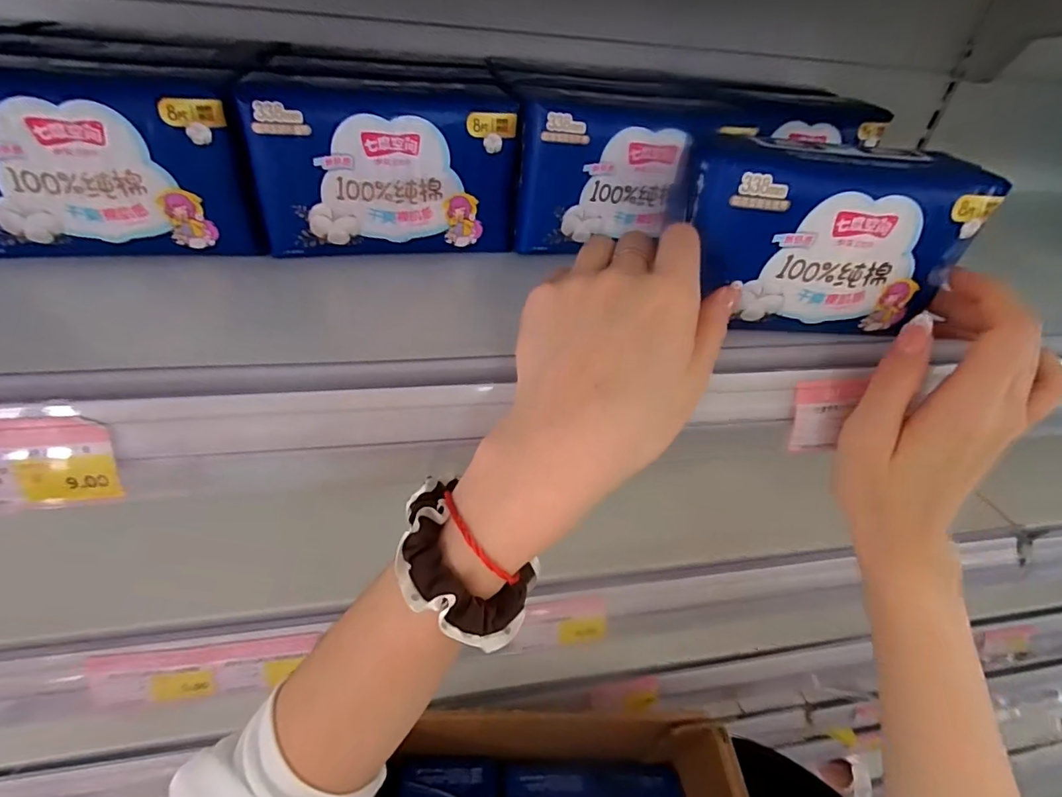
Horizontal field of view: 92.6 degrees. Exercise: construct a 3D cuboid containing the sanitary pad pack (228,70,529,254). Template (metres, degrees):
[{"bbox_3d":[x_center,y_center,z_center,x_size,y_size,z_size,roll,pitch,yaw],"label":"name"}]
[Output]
[{"bbox_3d":[-0.080,-0.130,0.291,0.139,0.083,0.042,-6,43,-13],"label":"sanitary pad pack"}]

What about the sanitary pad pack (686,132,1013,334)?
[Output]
[{"bbox_3d":[0.139,-0.079,0.251,0.138,0.080,0.037,1,42,-6],"label":"sanitary pad pack"}]

